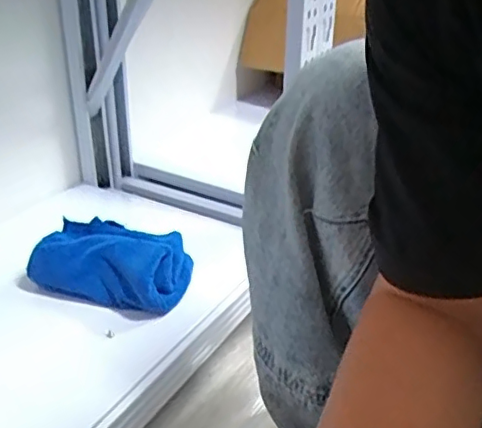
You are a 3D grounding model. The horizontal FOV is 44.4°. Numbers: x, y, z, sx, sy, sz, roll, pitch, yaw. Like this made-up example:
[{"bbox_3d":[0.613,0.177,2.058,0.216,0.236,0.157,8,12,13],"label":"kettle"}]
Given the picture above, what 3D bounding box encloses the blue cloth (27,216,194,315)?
[{"bbox_3d":[-0.154,0.052,0.722,0.183,0.058,0.116,9,35,13],"label":"blue cloth"}]

